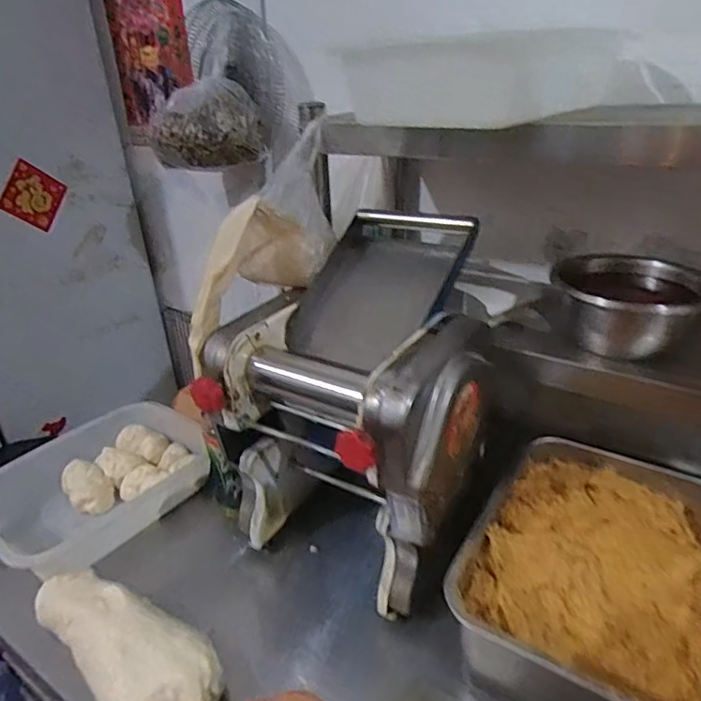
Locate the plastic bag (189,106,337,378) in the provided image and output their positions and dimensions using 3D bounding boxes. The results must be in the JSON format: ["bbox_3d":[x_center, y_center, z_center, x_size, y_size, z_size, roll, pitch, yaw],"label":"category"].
[{"bbox_3d":[-0.116,-0.136,0.720,0.112,0.114,0.384,19,70,34],"label":"plastic bag"}]

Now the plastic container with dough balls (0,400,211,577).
[{"bbox_3d":[-0.408,0.228,0.904,0.258,0.098,0.357,17,34,32],"label":"plastic container with dough balls"}]

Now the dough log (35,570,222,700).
[{"bbox_3d":[-0.274,0.345,0.646,0.304,0.049,0.115,19,35,35],"label":"dough log"}]

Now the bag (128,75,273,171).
[{"bbox_3d":[-0.283,-0.425,1.014,0.224,0.140,0.099,-9,29,-12],"label":"bag"}]

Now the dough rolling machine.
[{"bbox_3d":[0.029,0.076,0.723,0.307,0.370,0.355,16,34,32],"label":"dough rolling machine"}]

